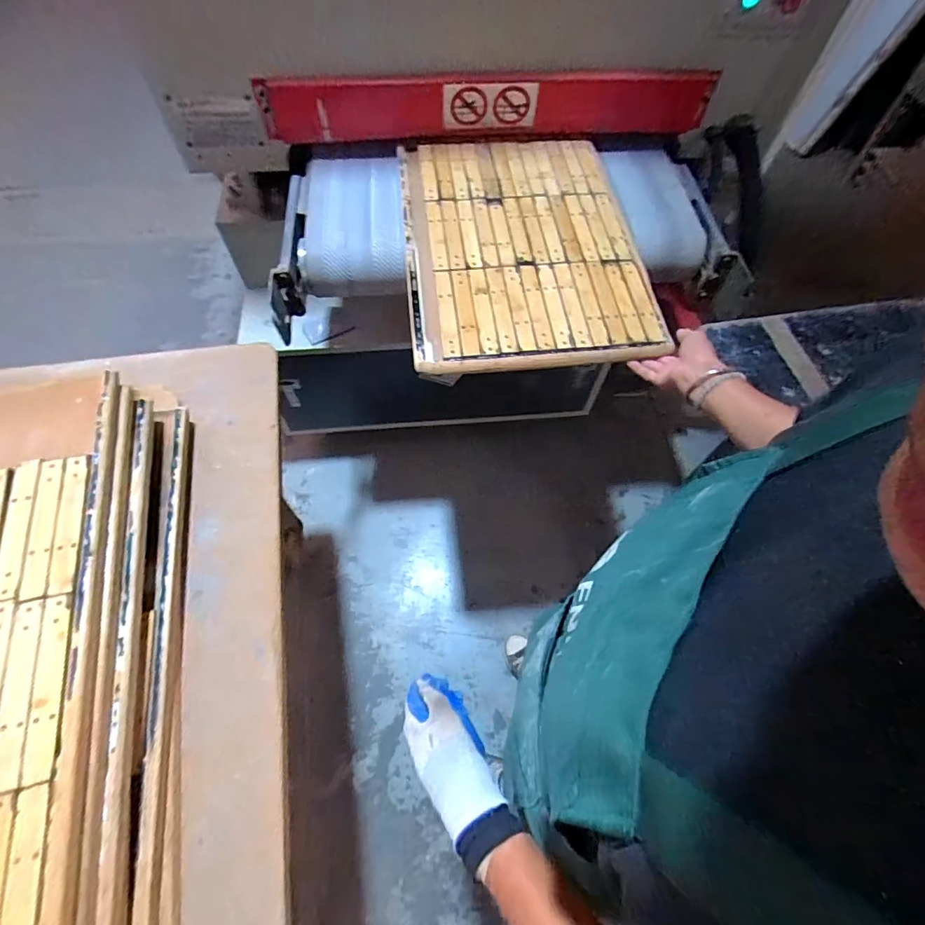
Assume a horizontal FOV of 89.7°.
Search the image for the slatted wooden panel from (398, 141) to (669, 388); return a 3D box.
[{"bbox_3d":[0.102,-0.405,0.839,0.401,0.026,0.568,-5,64,-4],"label":"slatted wooden panel"}]

